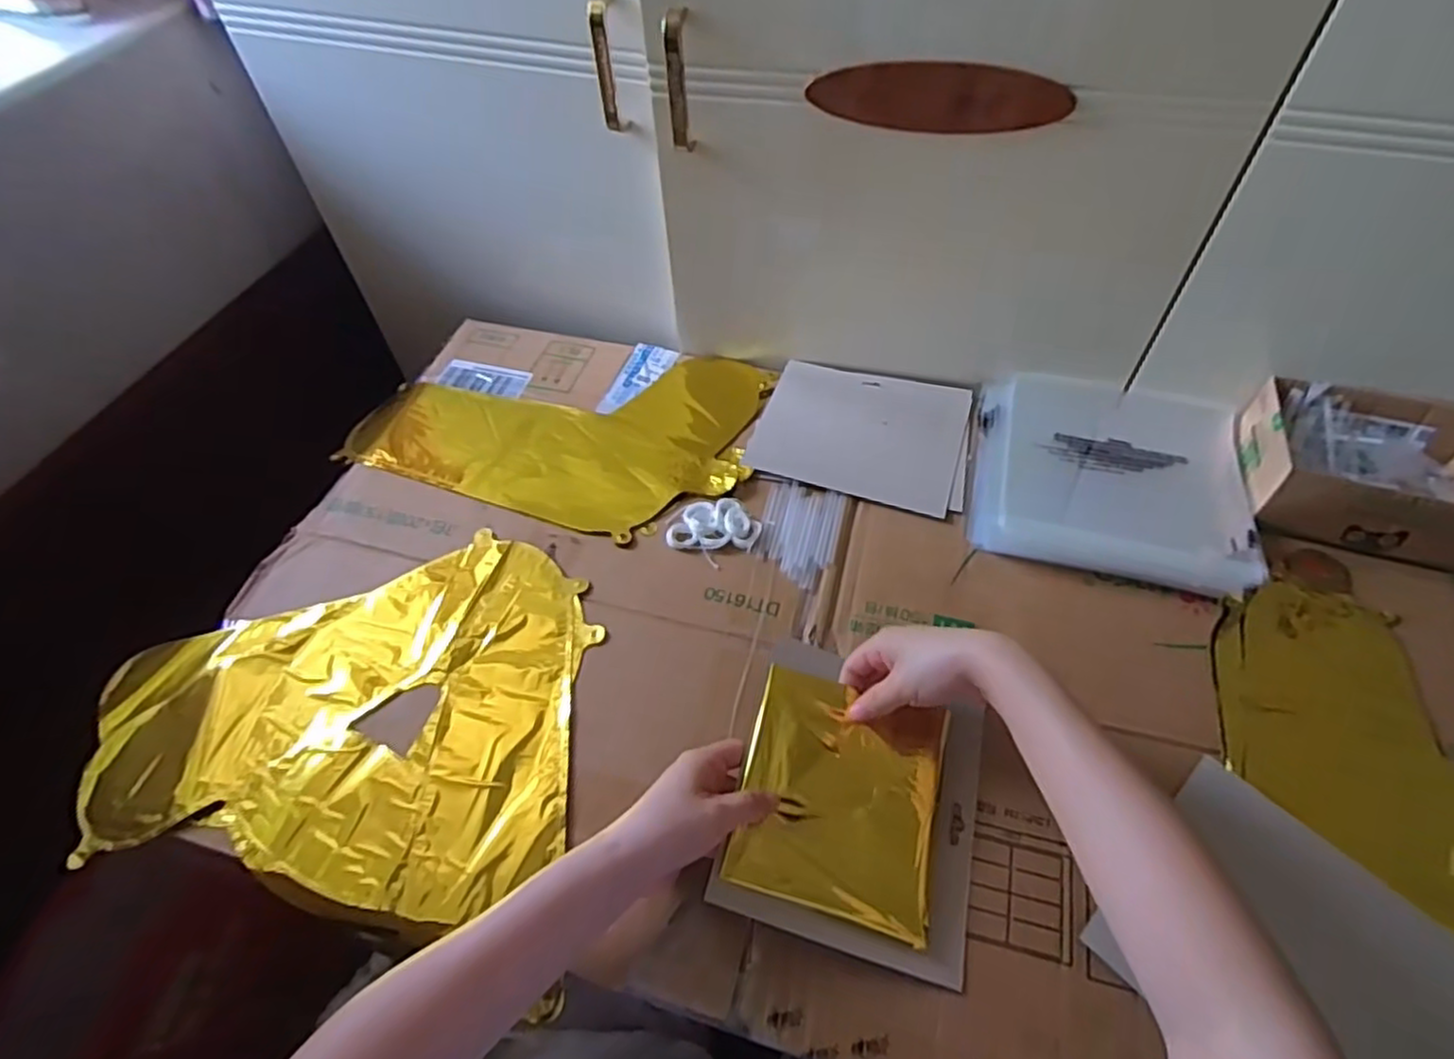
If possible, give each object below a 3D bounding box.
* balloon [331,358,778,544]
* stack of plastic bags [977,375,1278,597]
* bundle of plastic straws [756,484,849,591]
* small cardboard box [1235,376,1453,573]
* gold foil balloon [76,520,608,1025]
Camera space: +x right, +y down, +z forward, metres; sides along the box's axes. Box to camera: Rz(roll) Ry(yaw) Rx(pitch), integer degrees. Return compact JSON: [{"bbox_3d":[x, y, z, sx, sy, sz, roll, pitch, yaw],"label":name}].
[{"bbox_3d":[-0.177,-0.106,0.724,0.403,0.009,0.231,9,54,8],"label":"balloon"},{"bbox_3d":[0.347,-0.052,0.663,0.228,0.021,0.218,12,55,10],"label":"stack of plastic bags"},{"bbox_3d":[0.064,0.003,0.638,0.067,0.005,0.103,10,55,10],"label":"bundle of plastic straws"},{"bbox_3d":[0.547,-0.050,0.611,0.184,0.055,0.134,14,55,12],"label":"small cardboard box"},{"bbox_3d":[-0.295,0.140,0.565,0.371,0.034,0.279,1,54,2],"label":"gold foil balloon"}]

